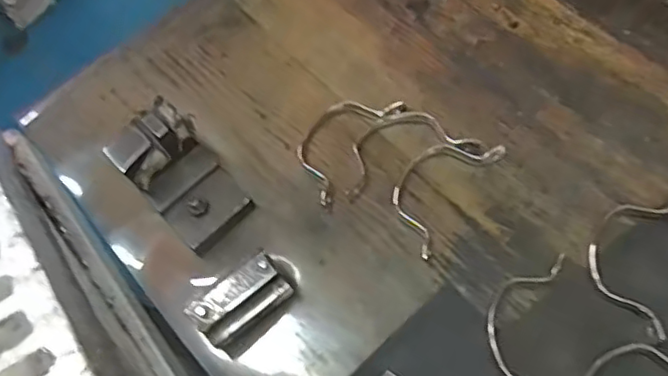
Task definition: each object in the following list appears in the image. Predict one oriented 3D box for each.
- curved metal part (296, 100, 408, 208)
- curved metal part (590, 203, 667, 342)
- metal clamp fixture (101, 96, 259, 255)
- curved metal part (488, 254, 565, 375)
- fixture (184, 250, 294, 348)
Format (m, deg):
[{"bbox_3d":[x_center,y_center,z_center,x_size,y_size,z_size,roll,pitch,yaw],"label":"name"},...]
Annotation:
[{"bbox_3d":[0.006,-0.044,0.530,0.056,0.011,0.118,33,70,18],"label":"curved metal part"},{"bbox_3d":[0.229,0.051,0.463,0.059,0.012,0.116,16,65,11],"label":"curved metal part"},{"bbox_3d":[-0.122,-0.010,0.487,0.096,0.068,0.065,41,72,21],"label":"metal clamp fixture"},{"bbox_3d":[0.143,0.104,0.444,0.058,0.013,0.121,4,64,6],"label":"curved metal part"},{"bbox_3d":[-0.067,0.086,0.448,0.069,0.047,0.032,-37,67,-14],"label":"fixture"}]

